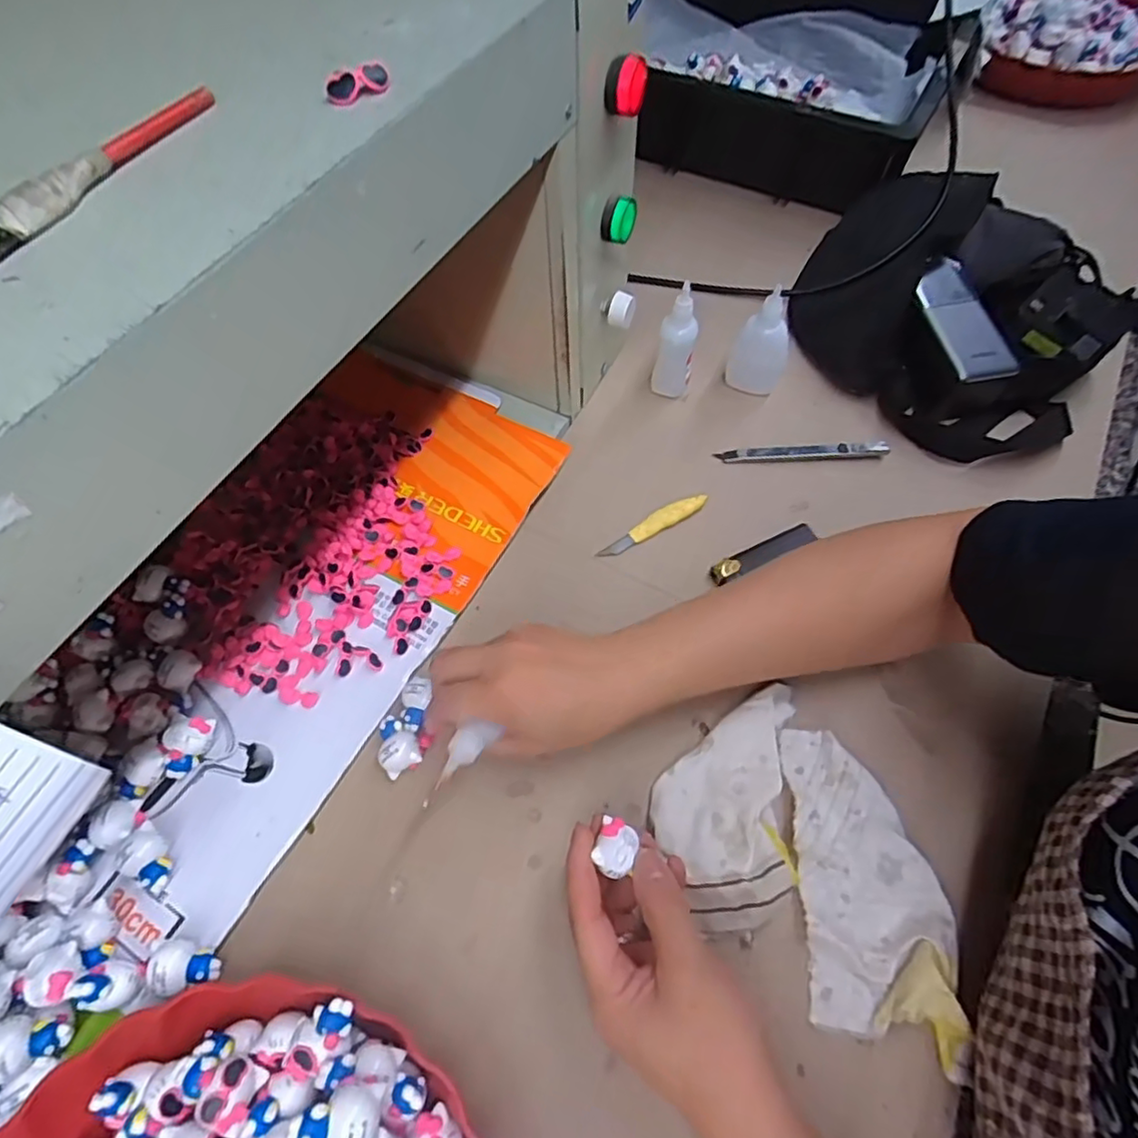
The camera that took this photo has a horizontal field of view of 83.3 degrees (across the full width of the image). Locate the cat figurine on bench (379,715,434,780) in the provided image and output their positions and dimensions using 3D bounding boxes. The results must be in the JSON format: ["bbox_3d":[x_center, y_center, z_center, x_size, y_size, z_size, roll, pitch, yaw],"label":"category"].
[{"bbox_3d":[-0.100,0.106,0.387,0.027,0.015,0.035,-7,62,-4],"label":"cat figurine on bench"}]

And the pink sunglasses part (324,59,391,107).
[{"bbox_3d":[-0.077,-0.178,0.234,0.026,0.009,0.009,-36,68,-18],"label":"pink sunglasses part"}]

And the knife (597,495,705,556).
[{"bbox_3d":[0.061,-0.033,0.466,0.089,0.006,0.015,-26,65,-13],"label":"knife"}]

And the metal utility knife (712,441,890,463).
[{"bbox_3d":[0.181,-0.091,0.499,0.128,0.013,0.012,0,62,0],"label":"metal utility knife"}]

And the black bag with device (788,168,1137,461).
[{"bbox_3d":[0.321,-0.231,0.552,0.266,0.060,0.268,35,66,19],"label":"black bag with device"}]

